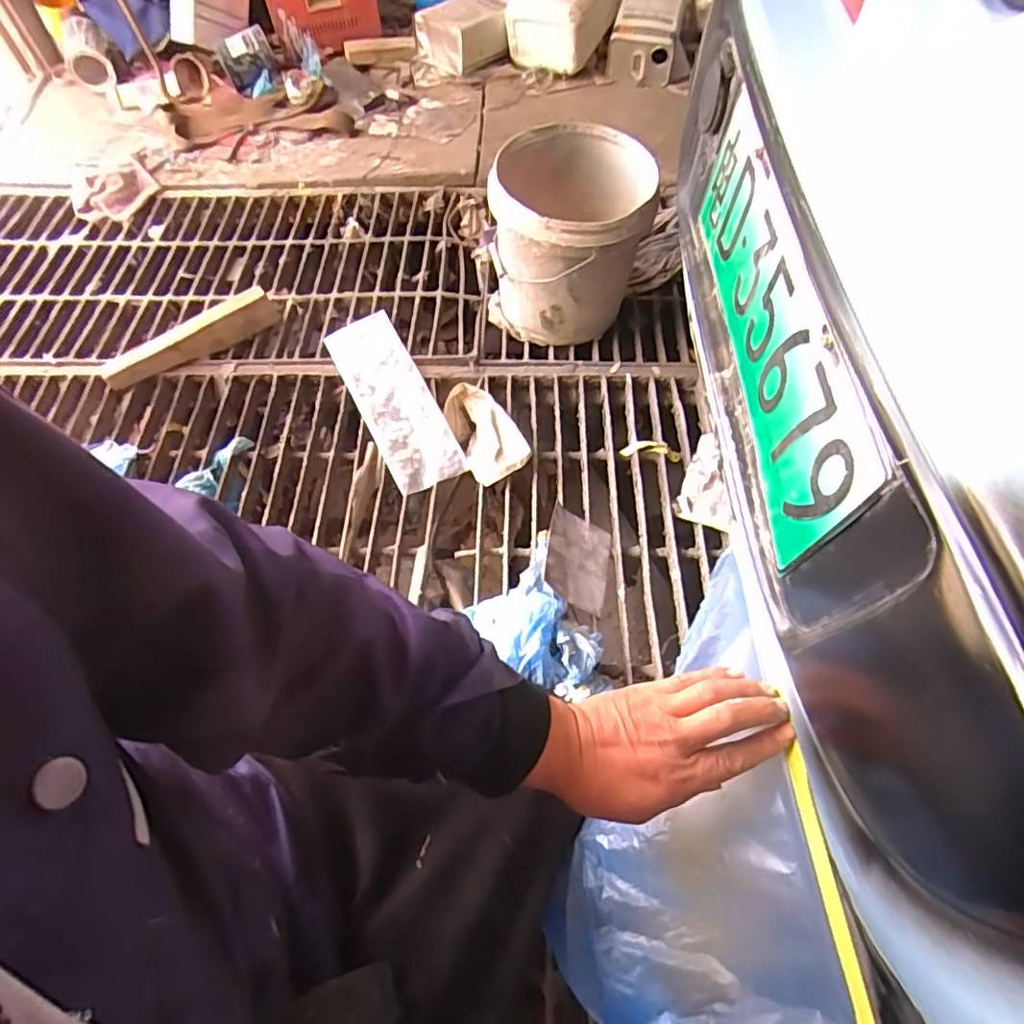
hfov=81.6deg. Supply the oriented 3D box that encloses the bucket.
[{"bbox_3d":[0.094,-0.457,1.046,0.262,0.273,0.265,0,60,0],"label":"bucket"}]

